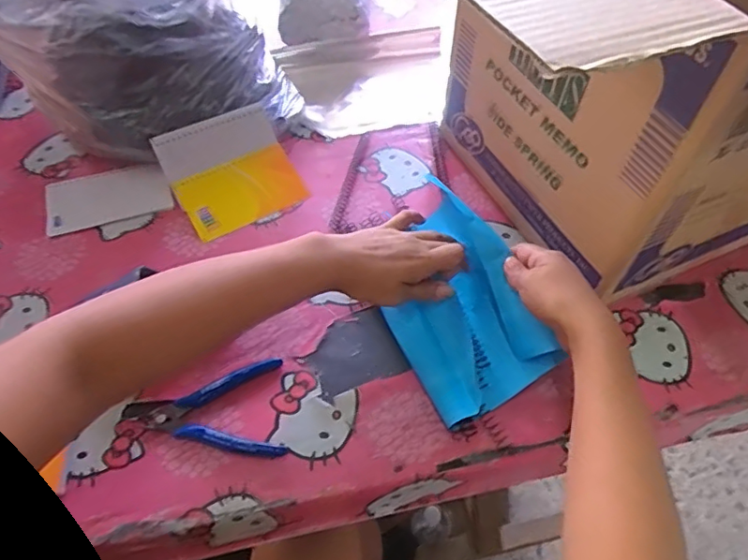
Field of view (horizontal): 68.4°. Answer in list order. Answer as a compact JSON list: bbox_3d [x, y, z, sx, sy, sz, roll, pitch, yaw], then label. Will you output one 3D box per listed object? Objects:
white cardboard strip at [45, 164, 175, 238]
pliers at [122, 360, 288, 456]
[{"bbox_3d":[-0.294,-0.094,0.612,0.133,0.008,0.075,-14,59,-7],"label":"white cardboard strip"},{"bbox_3d":[-0.145,0.111,0.467,0.132,0.012,0.081,-4,54,-2],"label":"pliers"}]

